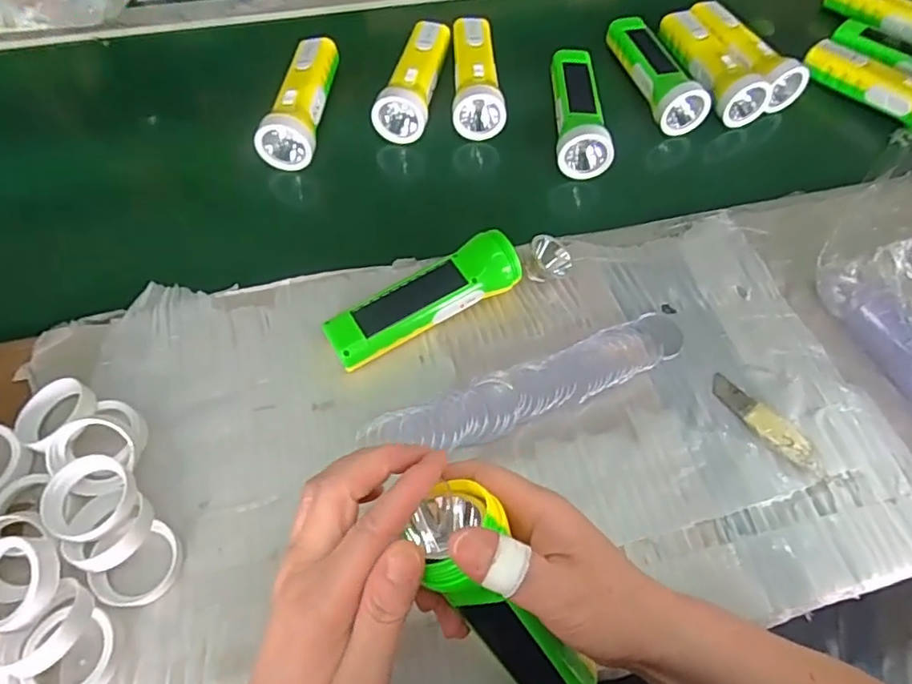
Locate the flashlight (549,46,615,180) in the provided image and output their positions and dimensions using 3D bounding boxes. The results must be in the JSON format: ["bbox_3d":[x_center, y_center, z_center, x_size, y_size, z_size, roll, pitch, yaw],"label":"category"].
[{"bbox_3d":[0.124,-0.231,0.596,0.050,0.049,0.149,1,62,-2],"label":"flashlight"}]

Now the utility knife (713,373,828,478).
[{"bbox_3d":[0.252,0.067,0.472,0.027,0.009,0.103,-40,70,-21],"label":"utility knife"}]

